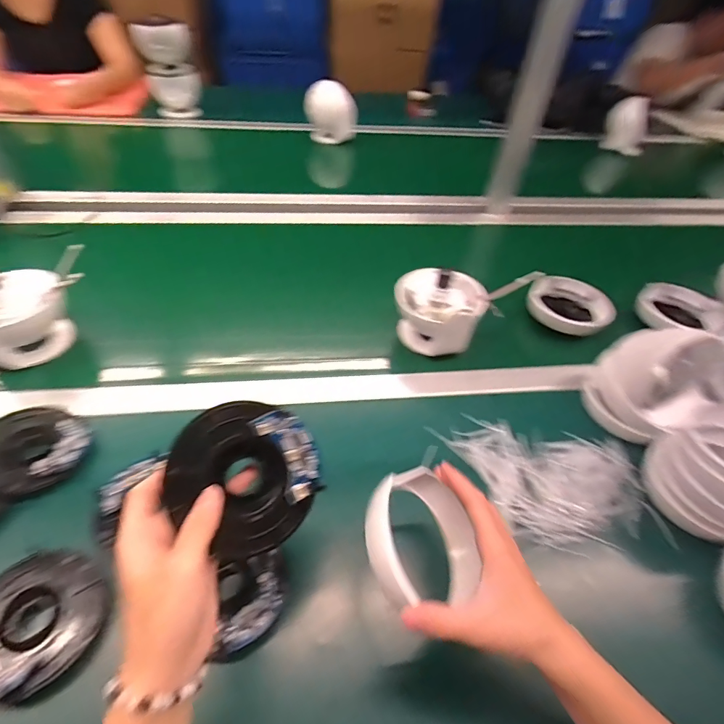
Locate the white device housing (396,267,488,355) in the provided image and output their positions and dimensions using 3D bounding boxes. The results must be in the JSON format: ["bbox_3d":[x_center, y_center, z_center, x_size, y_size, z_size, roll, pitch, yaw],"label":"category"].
[{"bbox_3d":[0.106,-0.067,0.558,0.117,0.105,0.095,6,46,0],"label":"white device housing"}]

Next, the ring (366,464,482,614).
[{"bbox_3d":[0.048,0.136,0.329,0.120,0.030,0.101,23,46,-40],"label":"ring"}]

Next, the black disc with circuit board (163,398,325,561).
[{"bbox_3d":[-0.077,0.078,0.277,0.095,0.012,0.100,-24,93,-20],"label":"black disc with circuit board"}]

